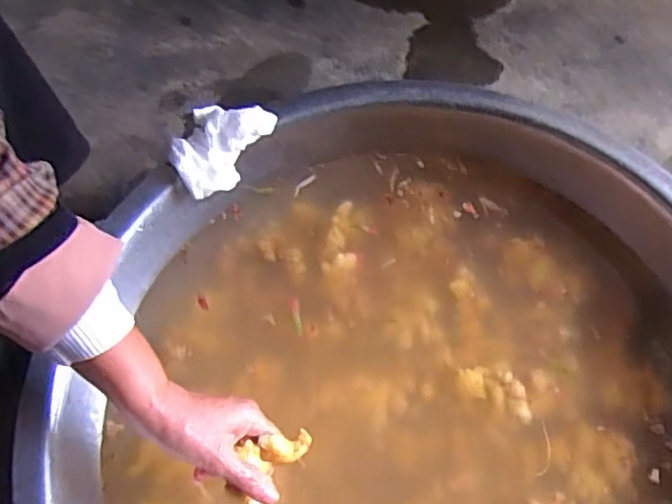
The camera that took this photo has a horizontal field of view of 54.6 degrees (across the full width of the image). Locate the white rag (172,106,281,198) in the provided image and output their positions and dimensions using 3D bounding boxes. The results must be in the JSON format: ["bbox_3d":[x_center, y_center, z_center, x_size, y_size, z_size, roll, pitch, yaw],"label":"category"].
[{"bbox_3d":[-0.122,-0.108,0.656,0.077,0.043,0.108,32,70,16],"label":"white rag"}]

